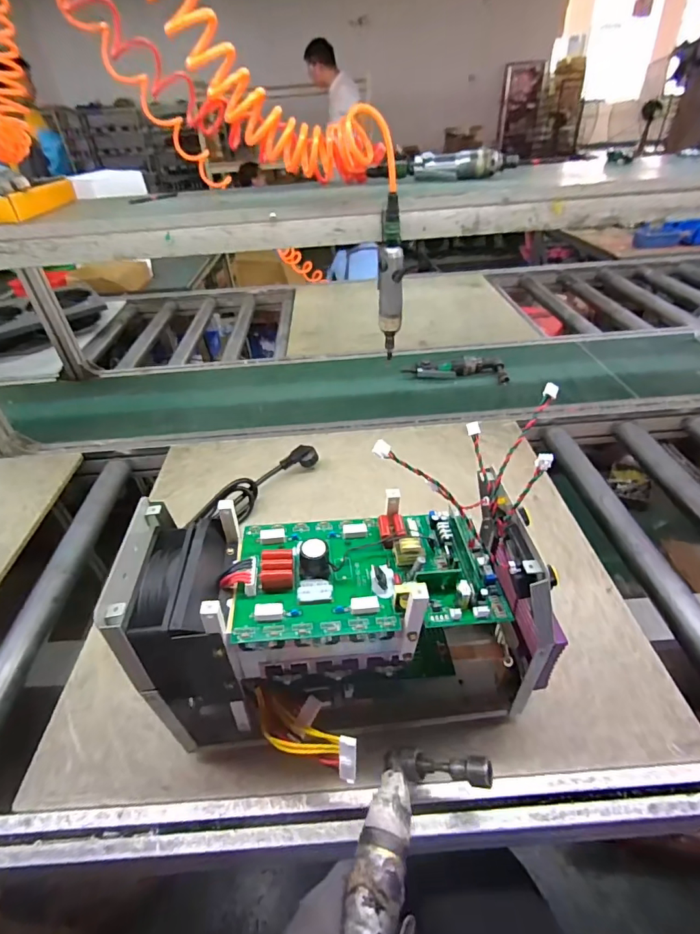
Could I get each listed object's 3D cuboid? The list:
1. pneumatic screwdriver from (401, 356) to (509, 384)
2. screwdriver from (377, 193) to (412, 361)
[{"bbox_3d":[0.252,-0.230,1.051,0.243,0.052,0.062,8,40,13],"label":"pneumatic screwdriver"},{"bbox_3d":[0.072,-0.310,0.752,0.050,0.252,0.041,0,40,6],"label":"screwdriver"}]

